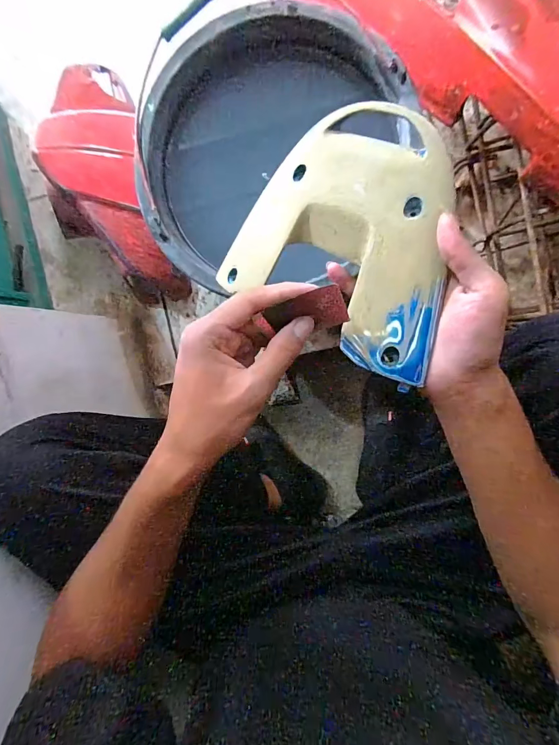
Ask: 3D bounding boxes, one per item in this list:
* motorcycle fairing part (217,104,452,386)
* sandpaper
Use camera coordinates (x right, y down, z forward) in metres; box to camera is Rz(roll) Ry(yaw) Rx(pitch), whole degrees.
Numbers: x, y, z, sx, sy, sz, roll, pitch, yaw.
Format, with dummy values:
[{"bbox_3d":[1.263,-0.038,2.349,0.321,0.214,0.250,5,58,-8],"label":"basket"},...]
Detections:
[{"bbox_3d":[0.057,-0.107,0.290,0.184,0.078,0.162,30,98,2],"label":"motorcycle fairing part"},{"bbox_3d":[0.017,-0.039,0.244,0.054,0.004,0.032,-18,131,7],"label":"sandpaper"}]

